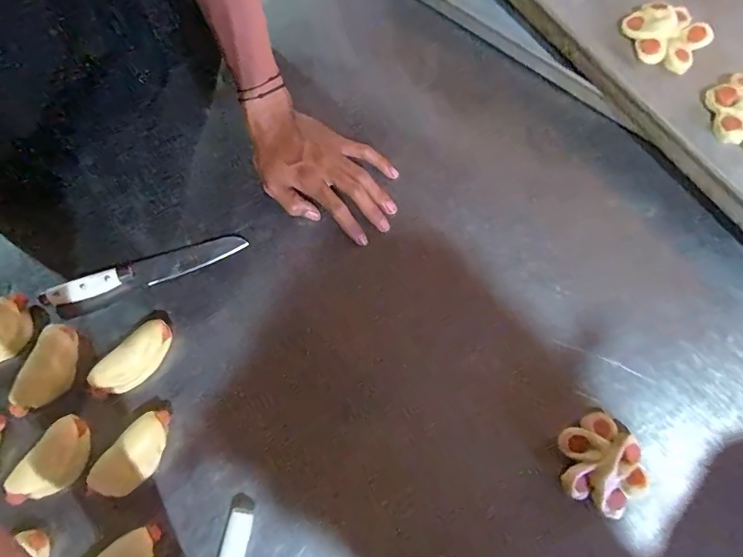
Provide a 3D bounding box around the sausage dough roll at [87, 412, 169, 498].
[{"bbox_3d":[-0.222,0.168,0.422,0.041,0.031,0.085,37,79,11],"label":"sausage dough roll"}]

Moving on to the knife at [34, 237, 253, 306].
[{"bbox_3d":[-0.244,-0.007,0.476,0.215,0.016,0.028,-19,75,-3],"label":"knife"}]

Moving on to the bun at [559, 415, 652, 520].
[{"bbox_3d":[0.212,0.173,0.411,0.069,0.022,0.087,-8,74,0],"label":"bun"}]

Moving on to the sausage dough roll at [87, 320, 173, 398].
[{"bbox_3d":[-0.237,0.084,0.443,0.038,0.034,0.090,42,80,12],"label":"sausage dough roll"}]

